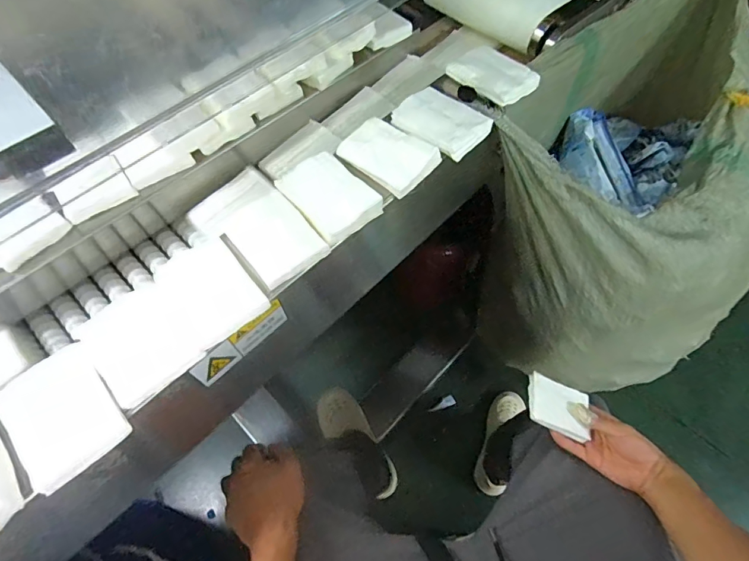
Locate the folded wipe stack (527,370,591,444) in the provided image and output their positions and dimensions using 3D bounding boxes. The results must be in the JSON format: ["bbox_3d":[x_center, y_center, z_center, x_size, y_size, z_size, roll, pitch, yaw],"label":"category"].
[{"bbox_3d":[0.275,0.187,0.647,0.093,0.015,0.072,24,65,-1],"label":"folded wipe stack"}]

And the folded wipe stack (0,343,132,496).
[{"bbox_3d":[-0.255,0.109,0.351,0.077,0.016,0.099,-40,68,-19],"label":"folded wipe stack"}]

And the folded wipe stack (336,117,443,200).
[{"bbox_3d":[0.014,-0.143,0.486,0.101,0.018,0.071,37,67,19],"label":"folded wipe stack"}]

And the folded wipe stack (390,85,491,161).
[{"bbox_3d":[0.080,-0.192,0.514,0.105,0.013,0.081,37,67,19],"label":"folded wipe stack"}]

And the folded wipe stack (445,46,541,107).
[{"bbox_3d":[0.151,-0.263,0.551,0.073,0.015,0.098,-37,67,-18],"label":"folded wipe stack"}]

